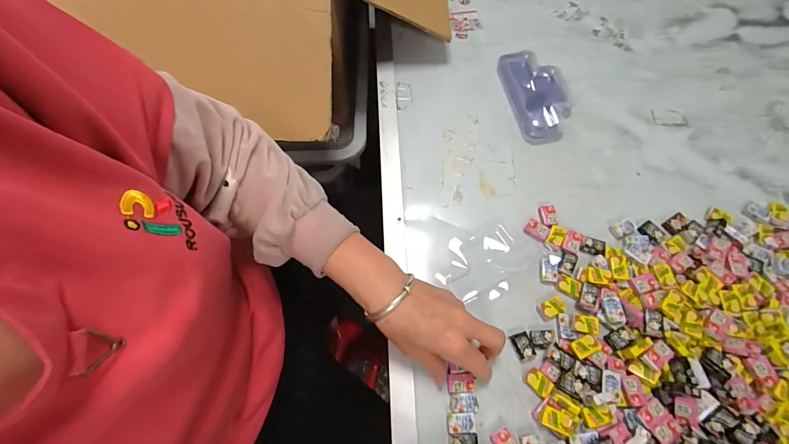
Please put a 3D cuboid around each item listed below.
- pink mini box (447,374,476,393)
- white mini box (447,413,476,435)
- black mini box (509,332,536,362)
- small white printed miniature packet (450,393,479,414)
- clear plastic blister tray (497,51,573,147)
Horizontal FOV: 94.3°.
[{"bbox_3d":[0.065,0.159,0.360,0.025,0.008,0.017,-3,66,-1],"label":"pink mini box"},{"bbox_3d":[0.063,0.190,0.346,0.026,0.007,0.017,-2,66,-1],"label":"white mini box"},{"bbox_3d":[0.131,0.127,0.373,0.018,0.007,0.026,-17,67,-7],"label":"black mini box"},{"bbox_3d":[0.067,0.175,0.353,0.025,0.008,0.017,-3,66,-1],"label":"small white printed miniature packet"},{"bbox_3d":[0.196,-0.173,0.497,0.077,0.019,0.146,-8,66,-4],"label":"clear plastic blister tray"}]

